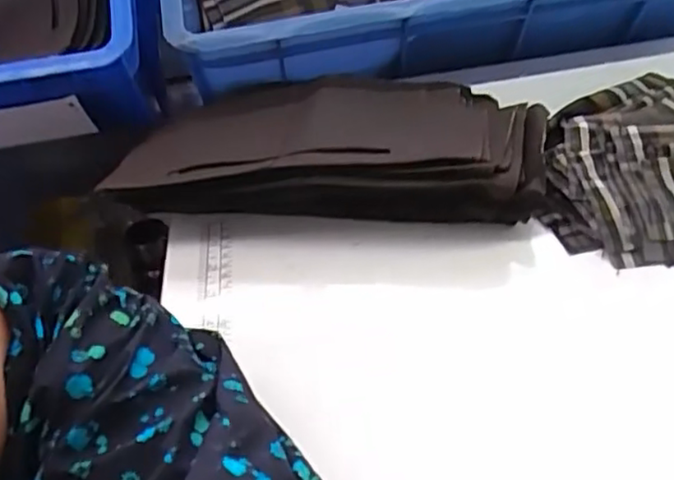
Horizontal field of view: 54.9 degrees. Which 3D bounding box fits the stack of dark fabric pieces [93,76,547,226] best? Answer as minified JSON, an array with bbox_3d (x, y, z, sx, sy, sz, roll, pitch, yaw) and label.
[{"bbox_3d":[-0.007,-0.075,0.495,0.313,0.054,0.178,-2,41,7],"label":"stack of dark fabric pieces"}]

